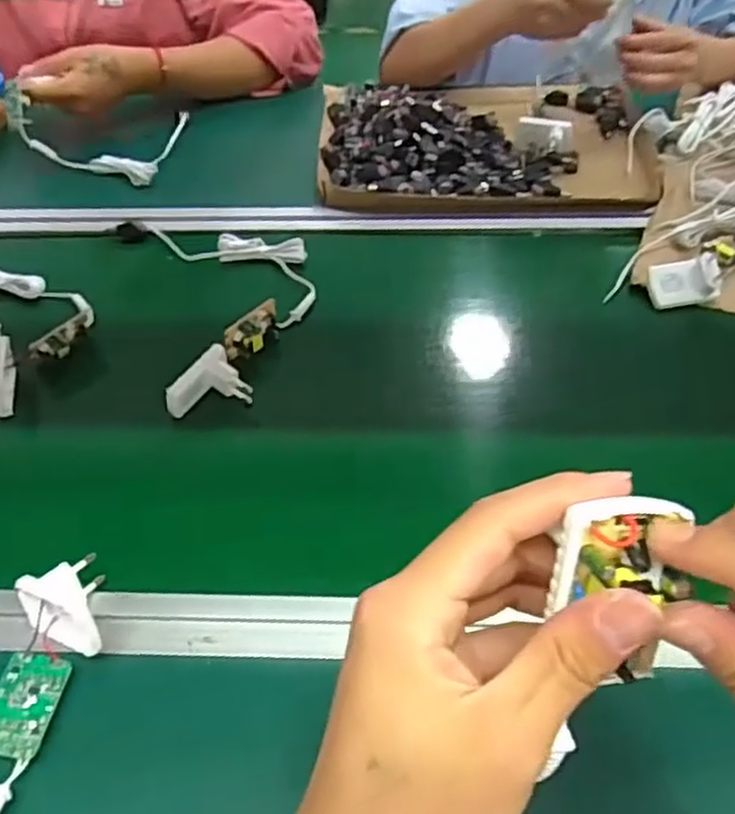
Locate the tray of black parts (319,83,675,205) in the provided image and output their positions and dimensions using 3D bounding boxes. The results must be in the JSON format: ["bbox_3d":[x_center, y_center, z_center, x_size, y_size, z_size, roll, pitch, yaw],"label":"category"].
[{"bbox_3d":[0.133,-0.317,0.816,0.370,0.041,0.288,-1,47,1],"label":"tray of black parts"}]

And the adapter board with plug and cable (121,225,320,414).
[{"bbox_3d":[-0.125,-0.114,0.653,0.155,0.040,0.272,-17,48,-13],"label":"adapter board with plug and cable"}]

